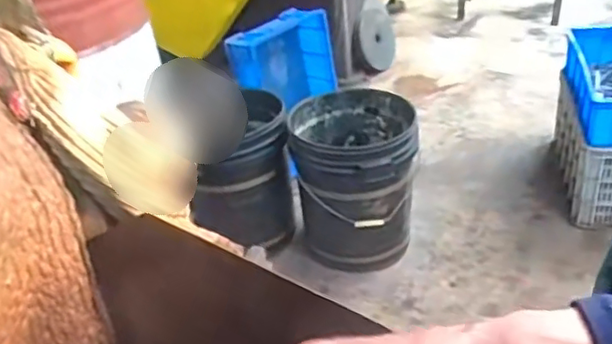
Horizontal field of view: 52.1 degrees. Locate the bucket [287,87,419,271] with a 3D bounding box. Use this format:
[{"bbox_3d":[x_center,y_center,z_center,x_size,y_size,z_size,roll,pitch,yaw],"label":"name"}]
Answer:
[{"bbox_3d":[0.140,0.037,1.839,0.360,0.420,0.380,3,33,13],"label":"bucket"}]

